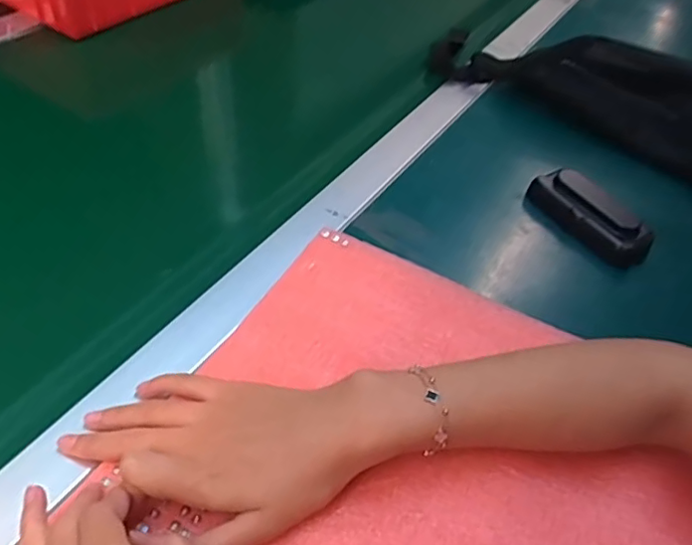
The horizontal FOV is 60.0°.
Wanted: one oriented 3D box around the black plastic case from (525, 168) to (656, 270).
[{"bbox_3d":[0.206,-0.048,0.503,0.045,0.033,0.106,-24,54,-27],"label":"black plastic case"}]

